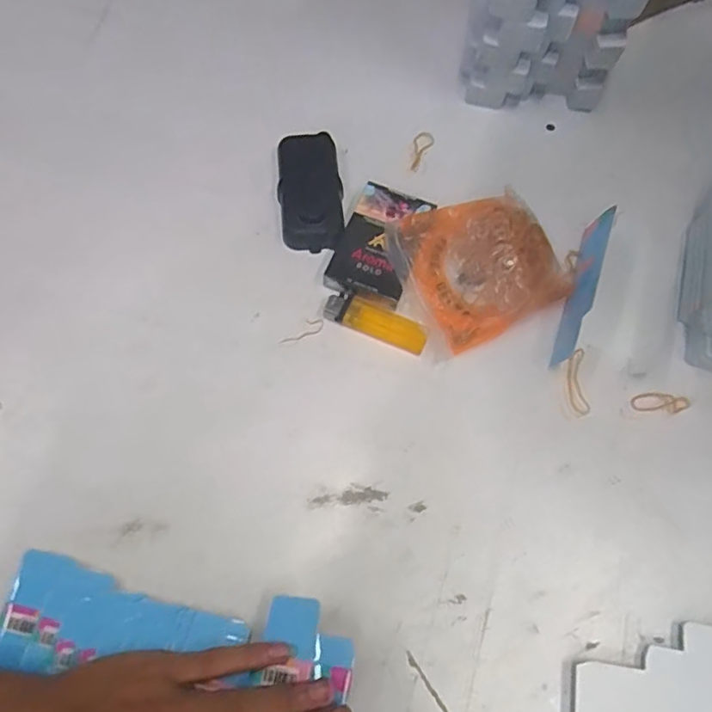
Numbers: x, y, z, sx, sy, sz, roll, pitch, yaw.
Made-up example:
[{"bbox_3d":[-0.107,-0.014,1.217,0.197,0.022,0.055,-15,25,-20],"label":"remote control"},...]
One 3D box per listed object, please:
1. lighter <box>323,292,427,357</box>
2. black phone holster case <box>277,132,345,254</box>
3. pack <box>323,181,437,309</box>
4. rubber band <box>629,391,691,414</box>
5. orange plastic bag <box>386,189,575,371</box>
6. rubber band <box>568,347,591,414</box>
[{"bbox_3d":[0.016,-0.026,0.427,0.079,0.012,0.025,21,71,7],"label":"lighter"},{"bbox_3d":[-0.038,-0.134,0.462,0.051,0.020,0.102,-3,70,-1],"label":"black phone holster case"},{"bbox_3d":[0.018,-0.089,0.450,0.060,0.018,0.098,17,71,6],"label":"pack"},{"bbox_3d":[0.227,0.034,0.417,0.044,0.004,0.015,2,70,0],"label":"rubber band"},{"bbox_3d":[0.094,-0.069,0.438,0.124,0.028,0.109,-23,72,-9],"label":"orange plastic bag"},{"bbox_3d":[0.167,0.019,0.422,0.014,0.004,0.049,-1,70,-1],"label":"rubber band"}]

